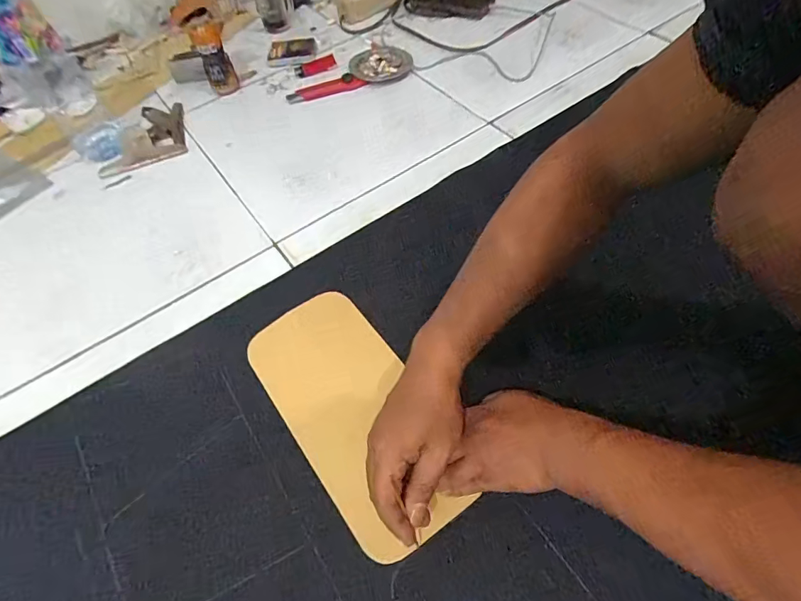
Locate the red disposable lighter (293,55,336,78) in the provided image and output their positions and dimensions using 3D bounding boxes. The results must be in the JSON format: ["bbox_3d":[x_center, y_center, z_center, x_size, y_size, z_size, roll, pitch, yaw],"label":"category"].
[{"bbox_3d":[-0.163,-0.453,0.879,0.087,0.013,0.031,-31,59,-14],"label":"red disposable lighter"}]

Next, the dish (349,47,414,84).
[{"bbox_3d":[-0.042,-0.452,0.869,0.113,0.025,0.113,-2,56,3],"label":"dish"}]

